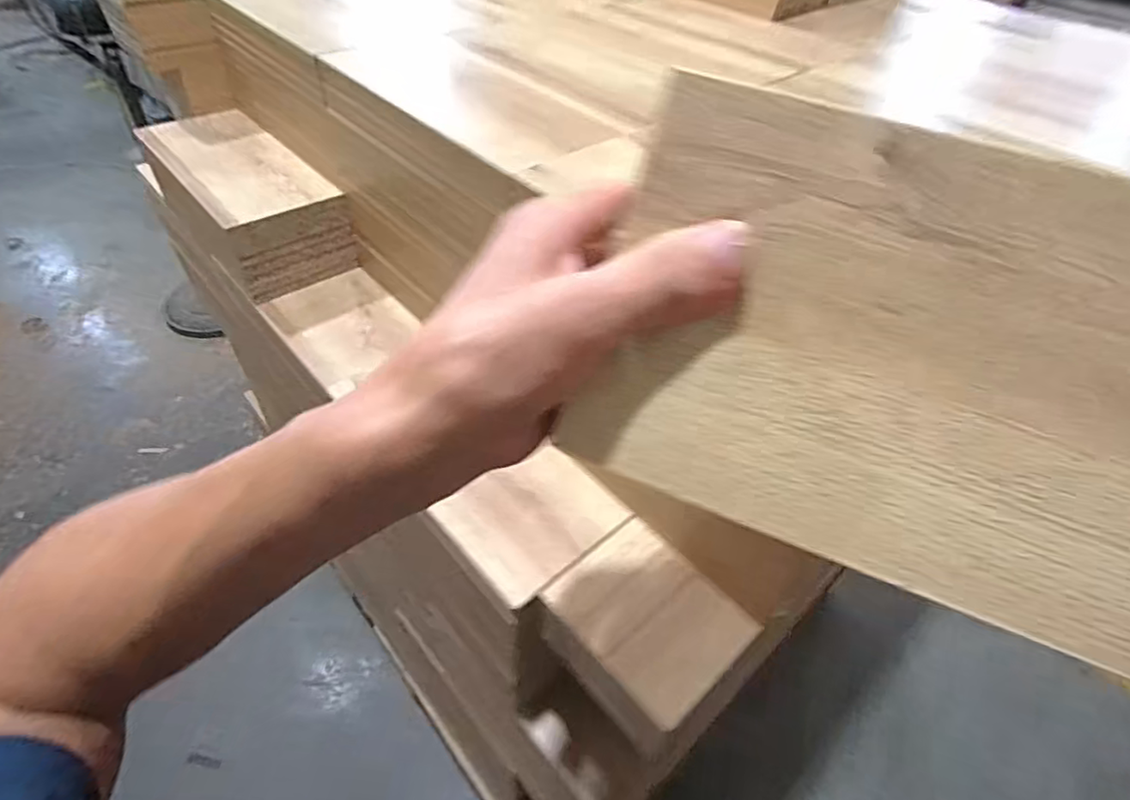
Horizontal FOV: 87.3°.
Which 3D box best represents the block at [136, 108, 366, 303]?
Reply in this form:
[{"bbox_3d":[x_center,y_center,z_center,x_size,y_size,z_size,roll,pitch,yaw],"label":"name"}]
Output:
[{"bbox_3d":[-0.405,-0.256,0.749,0.135,0.108,0.312,-32,56,-30],"label":"block"}]

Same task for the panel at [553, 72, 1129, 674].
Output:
[{"bbox_3d":[0.149,0.007,0.169,0.285,0.128,0.005,21,13,12],"label":"panel"}]

